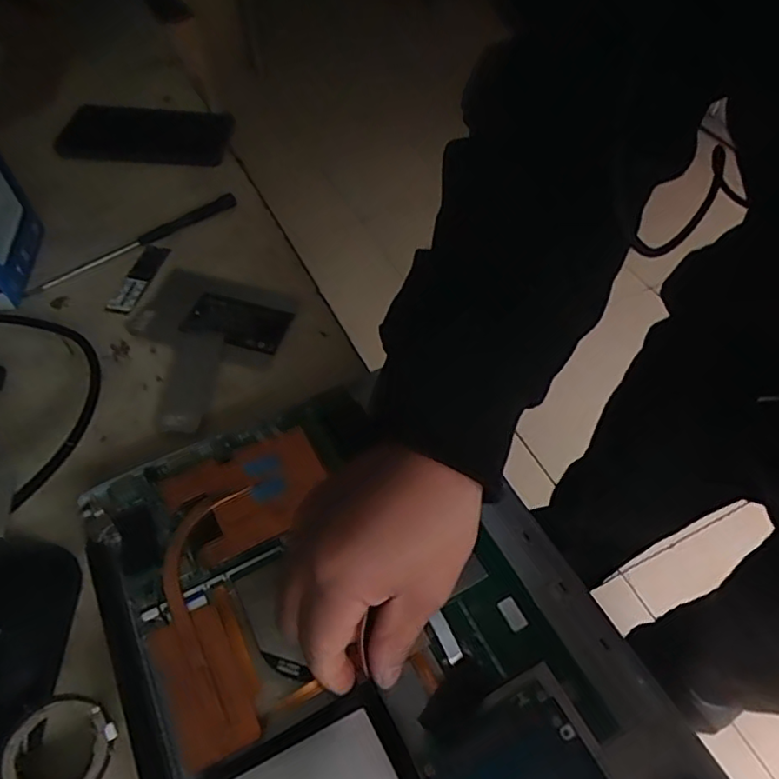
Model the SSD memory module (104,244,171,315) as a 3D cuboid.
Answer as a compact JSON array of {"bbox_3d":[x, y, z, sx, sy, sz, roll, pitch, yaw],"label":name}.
[{"bbox_3d":[-0.203,-0.091,0.479,0.021,0.005,0.078,11,51,6],"label":"SSD memory module"}]

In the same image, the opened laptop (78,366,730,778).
[{"bbox_3d":[-0.003,0.145,0.288,0.227,0.025,0.343,-22,55,-19],"label":"opened laptop"}]

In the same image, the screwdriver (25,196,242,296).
[{"bbox_3d":[-0.212,-0.125,0.497,0.184,0.017,0.013,-33,59,-26],"label":"screwdriver"}]

